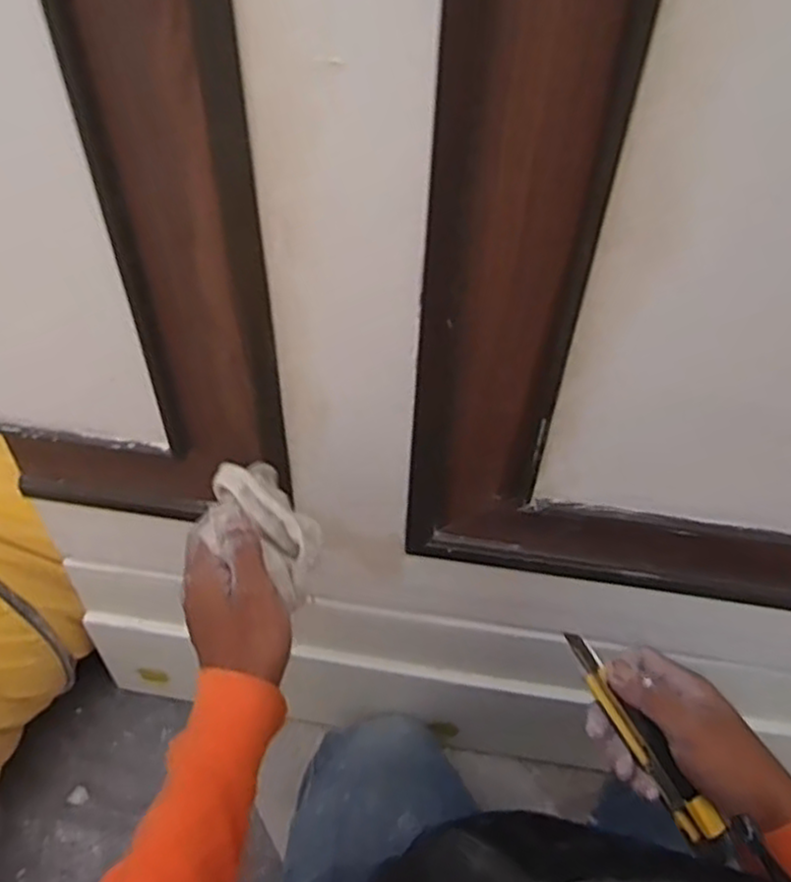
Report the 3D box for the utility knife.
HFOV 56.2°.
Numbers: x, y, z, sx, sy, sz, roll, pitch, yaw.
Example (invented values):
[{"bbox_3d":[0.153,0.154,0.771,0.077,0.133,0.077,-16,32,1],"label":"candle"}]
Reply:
[{"bbox_3d":[0.165,0.199,0.509,0.012,0.037,0.149,-23,63,-21],"label":"utility knife"}]

